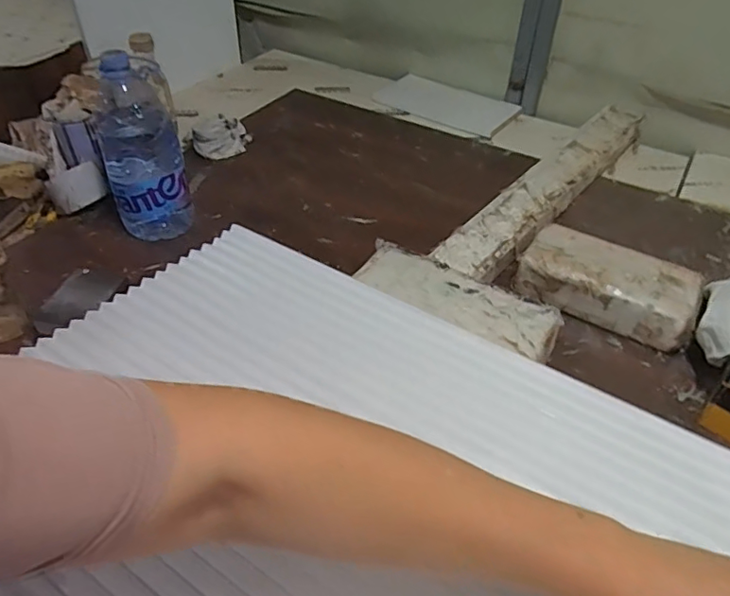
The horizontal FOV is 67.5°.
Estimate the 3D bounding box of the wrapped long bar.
[{"bbox_3d":[0.312,-0.183,0.891,0.091,0.050,0.652,30,49,27],"label":"wrapped long bar"}]

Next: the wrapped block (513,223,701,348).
[{"bbox_3d":[0.303,-0.016,0.695,0.209,0.069,0.122,20,45,19],"label":"wrapped block"}]

